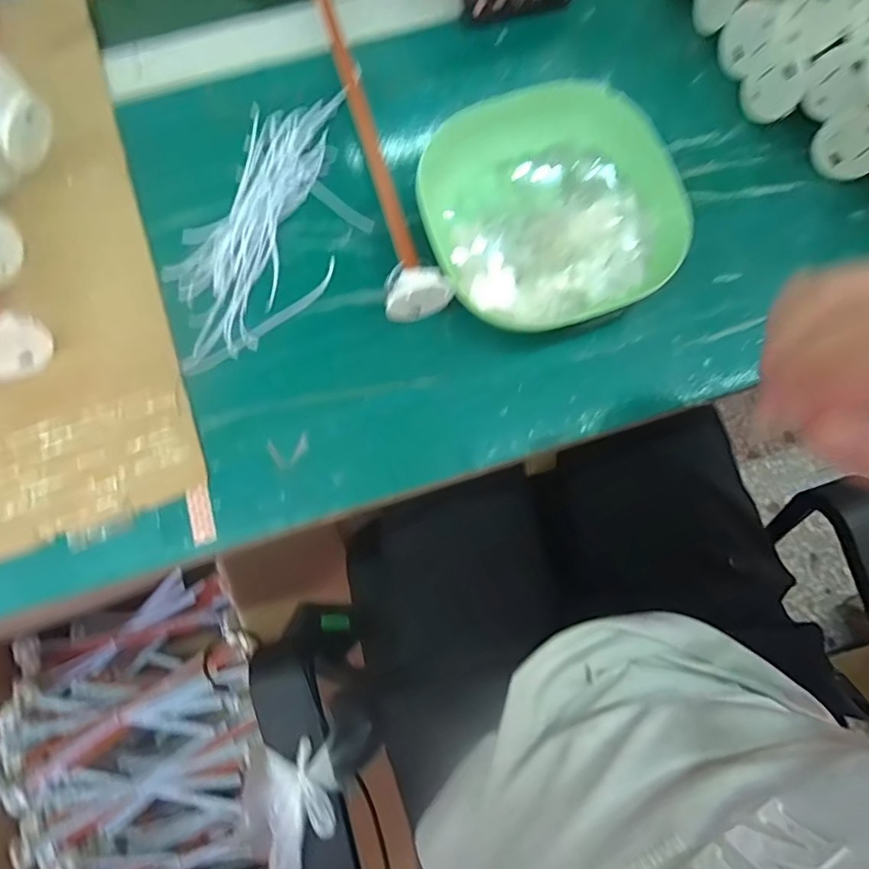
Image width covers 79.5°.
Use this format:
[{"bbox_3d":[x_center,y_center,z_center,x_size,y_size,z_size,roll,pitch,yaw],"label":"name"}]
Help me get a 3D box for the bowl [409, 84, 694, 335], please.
[{"bbox_3d":[0.064,-0.140,0.313,0.145,0.042,0.145,0,78,0],"label":"bowl"}]

